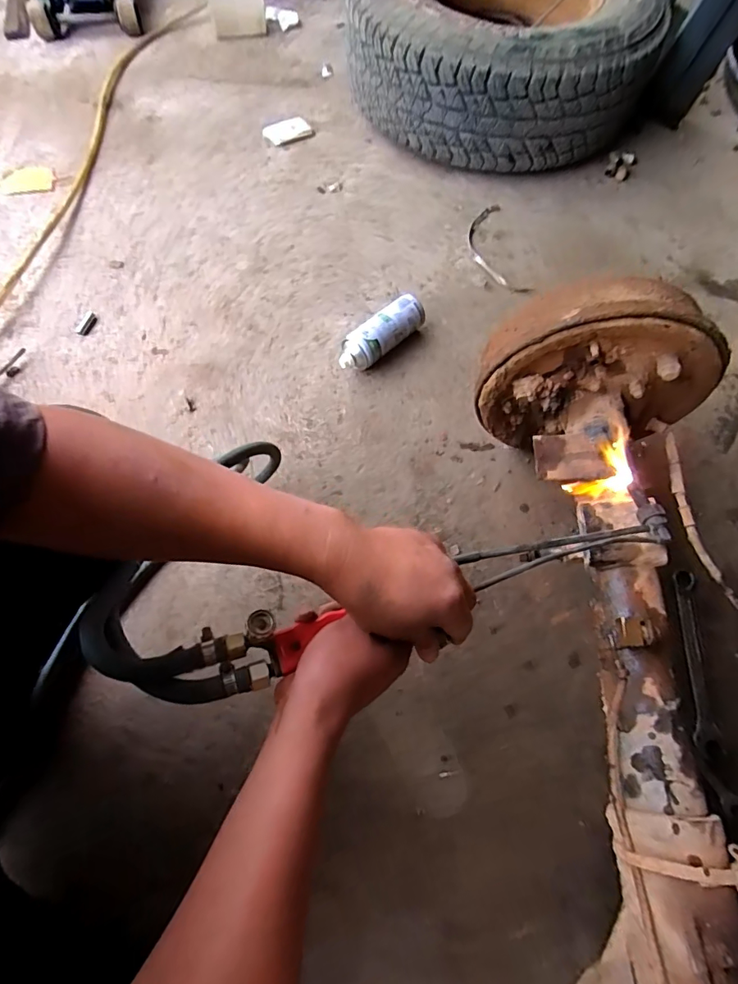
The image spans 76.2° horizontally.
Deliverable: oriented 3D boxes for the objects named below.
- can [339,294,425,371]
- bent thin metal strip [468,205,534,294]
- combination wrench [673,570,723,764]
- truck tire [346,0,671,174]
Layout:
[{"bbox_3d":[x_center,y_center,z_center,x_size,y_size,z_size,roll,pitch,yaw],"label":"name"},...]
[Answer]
[{"bbox_3d":[0.020,-0.284,0.862,0.187,0.068,0.062,-40,73,-16],"label":"can"},{"bbox_3d":[0.267,-0.522,1.006,0.104,0.015,0.253,-11,67,-6],"label":"bent thin metal strip"},{"bbox_3d":[0.467,0.241,0.676,0.033,0.016,0.255,8,67,2],"label":"combination wrench"},{"bbox_3d":[0.304,-0.977,1.052,0.597,0.230,0.559,32,68,11],"label":"truck tire"}]

